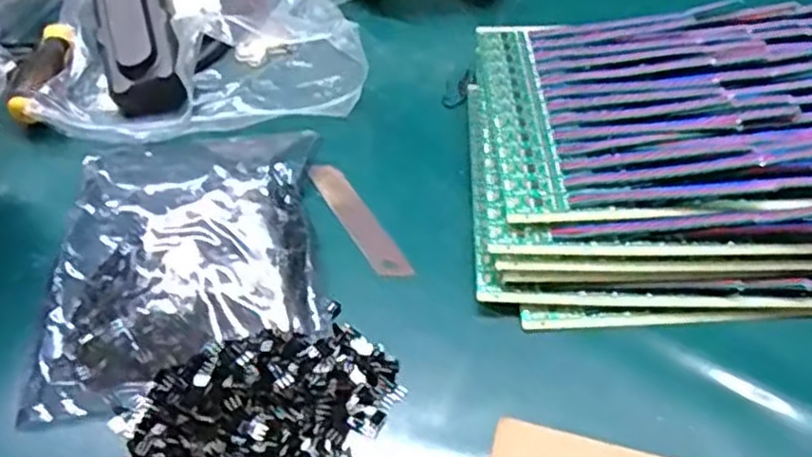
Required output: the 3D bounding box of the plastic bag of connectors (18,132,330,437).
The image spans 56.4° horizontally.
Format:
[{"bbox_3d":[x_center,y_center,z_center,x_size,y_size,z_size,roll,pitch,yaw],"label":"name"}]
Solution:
[{"bbox_3d":[-0.116,0.008,0.393,0.138,0.029,0.169,-7,50,-3],"label":"plastic bag of connectors"}]

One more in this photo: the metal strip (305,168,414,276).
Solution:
[{"bbox_3d":[-0.026,-0.005,0.418,0.019,0.005,0.088,-21,53,-25],"label":"metal strip"}]

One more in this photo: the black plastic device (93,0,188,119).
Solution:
[{"bbox_3d":[-0.172,-0.123,0.486,0.049,0.028,0.111,-15,68,-10],"label":"black plastic device"}]

